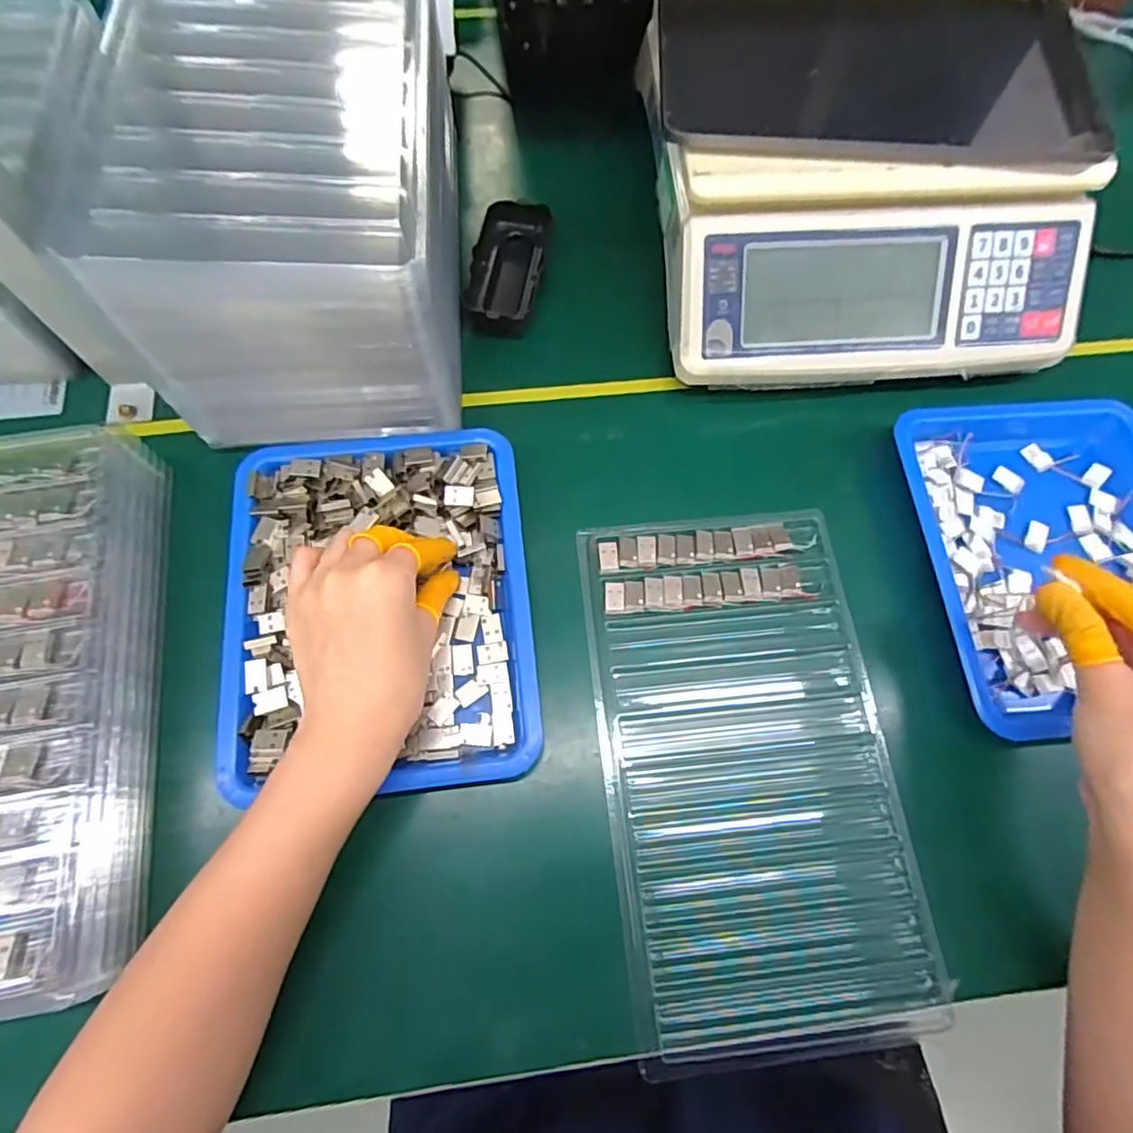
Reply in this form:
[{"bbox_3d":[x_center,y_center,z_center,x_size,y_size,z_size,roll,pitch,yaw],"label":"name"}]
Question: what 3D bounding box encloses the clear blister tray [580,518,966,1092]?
[{"bbox_3d":[0.104,0.108,0.364,0.163,0.013,0.290,-6,71,-2],"label":"clear blister tray"}]

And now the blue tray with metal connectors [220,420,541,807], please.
[{"bbox_3d":[-0.109,0.019,0.374,0.171,0.030,0.217,-6,71,-2],"label":"blue tray with metal connectors"}]

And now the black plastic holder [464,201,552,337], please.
[{"bbox_3d":[-0.046,-0.225,0.474,0.050,0.027,0.104,11,72,3],"label":"black plastic holder"}]

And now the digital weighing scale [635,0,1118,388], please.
[{"bbox_3d":[0.205,-0.301,0.455,0.275,0.100,0.342,-2,71,-1],"label":"digital weighing scale"}]

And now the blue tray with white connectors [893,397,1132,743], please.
[{"bbox_3d":[0.311,-0.010,0.404,0.168,0.028,0.217,-5,71,-2],"label":"blue tray with white connectors"}]

